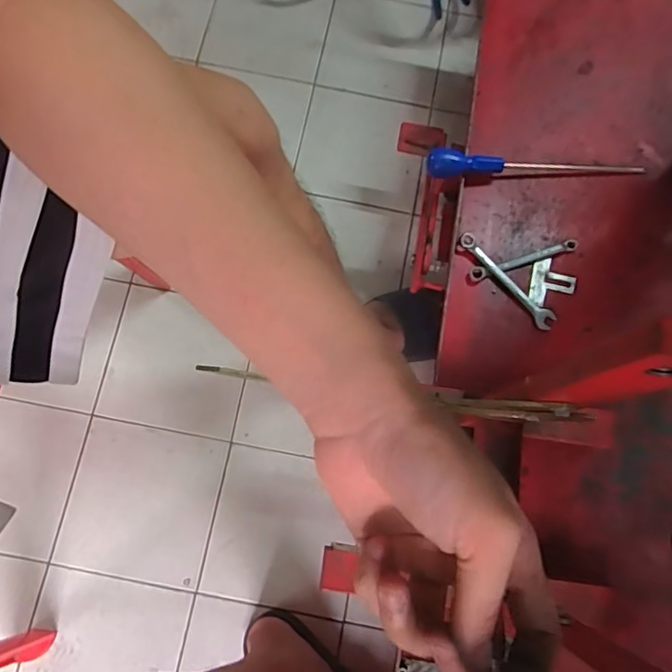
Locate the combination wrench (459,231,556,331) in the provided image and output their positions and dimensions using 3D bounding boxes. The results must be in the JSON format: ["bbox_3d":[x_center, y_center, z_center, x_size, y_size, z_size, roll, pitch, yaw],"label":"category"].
[{"bbox_3d":[0.201,-0.066,0.639,0.023,0.014,0.144,-39,78,-8],"label":"combination wrench"}]

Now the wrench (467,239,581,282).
[{"bbox_3d":[0.223,-0.091,0.649,0.132,0.008,0.017,-18,76,-3],"label":"wrench"}]

